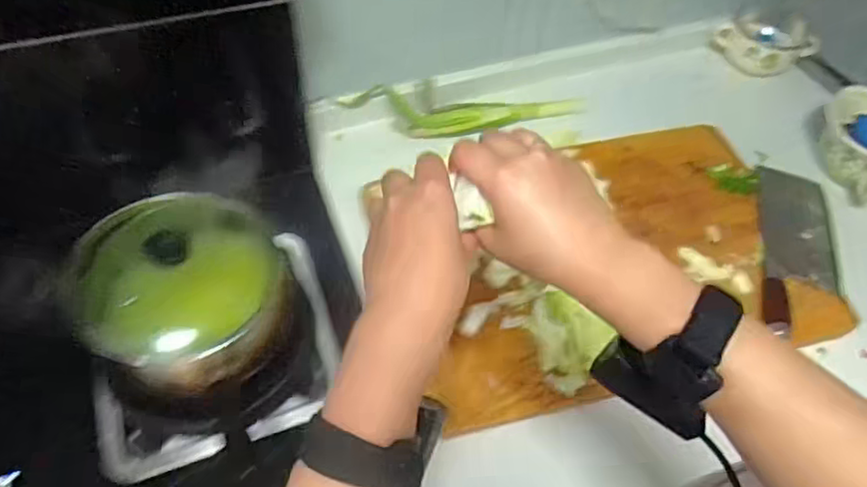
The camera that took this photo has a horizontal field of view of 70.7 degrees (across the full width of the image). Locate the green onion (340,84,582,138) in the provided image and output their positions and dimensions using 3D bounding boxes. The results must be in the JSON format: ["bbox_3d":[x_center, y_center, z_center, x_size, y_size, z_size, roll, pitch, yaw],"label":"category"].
[{"bbox_3d":[0.057,-0.208,0.932,0.377,0.087,0.034,-6,55,-7],"label":"green onion"}]

